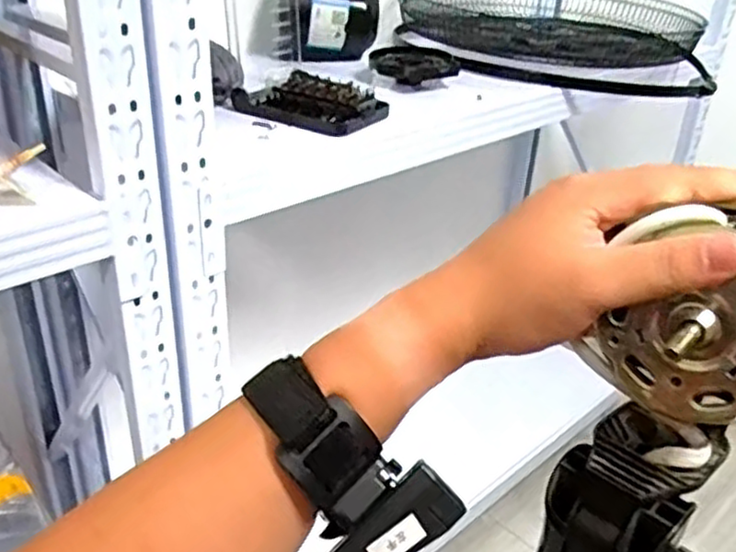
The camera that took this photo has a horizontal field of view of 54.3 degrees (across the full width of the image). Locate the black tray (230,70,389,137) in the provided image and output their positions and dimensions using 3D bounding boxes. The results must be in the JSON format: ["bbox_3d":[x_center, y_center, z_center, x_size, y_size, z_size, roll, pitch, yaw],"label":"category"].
[{"bbox_3d":[-0.060,-0.195,0.821,0.154,0.033,0.106,22,35,30],"label":"black tray"}]

